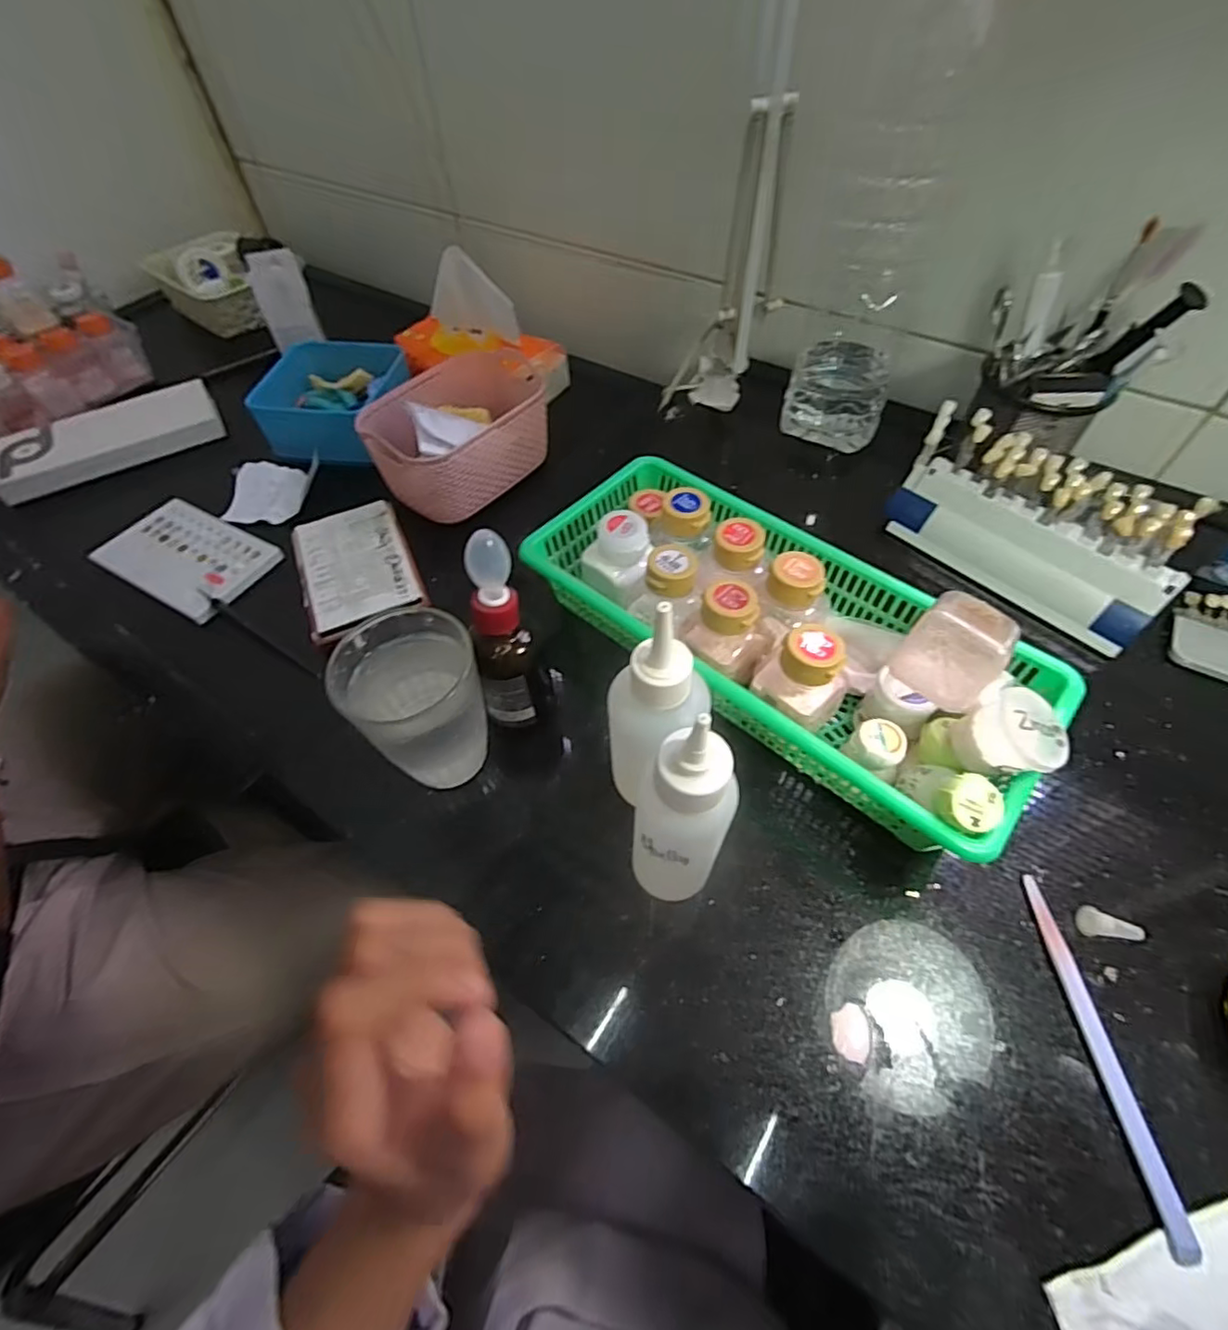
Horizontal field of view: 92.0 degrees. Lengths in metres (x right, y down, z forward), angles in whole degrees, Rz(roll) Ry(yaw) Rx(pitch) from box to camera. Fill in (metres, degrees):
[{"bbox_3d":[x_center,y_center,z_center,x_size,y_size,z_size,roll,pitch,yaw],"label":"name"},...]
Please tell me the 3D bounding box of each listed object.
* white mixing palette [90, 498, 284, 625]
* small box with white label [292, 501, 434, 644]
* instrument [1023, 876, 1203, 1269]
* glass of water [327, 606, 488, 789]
[{"bbox_3d":[-0.394,-0.103,0.548,0.150,0.011,0.100,24,59,16],"label":"white mixing palette"},{"bbox_3d":[-0.229,-0.088,0.527,0.096,0.014,0.147,-21,57,-14],"label":"small box with white label"},{"bbox_3d":[0.212,0.164,0.260,0.010,0.006,0.138,-1,55,0],"label":"instrument"},{"bbox_3d":[-0.098,0.021,0.310,0.065,0.094,0.063,-26,59,-17],"label":"glass of water"}]

